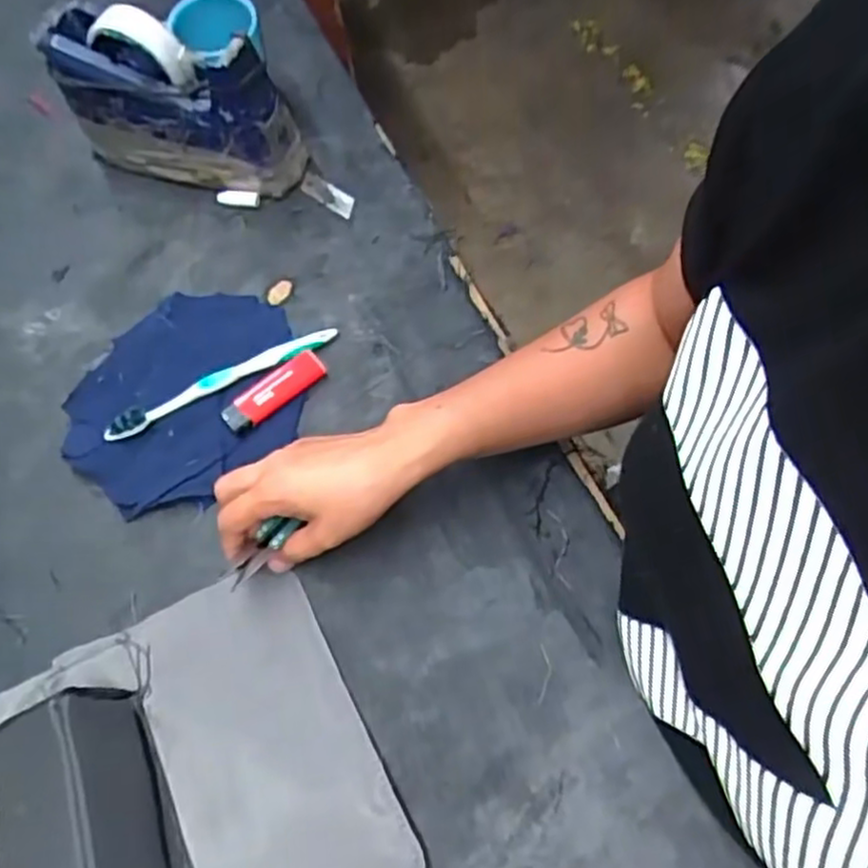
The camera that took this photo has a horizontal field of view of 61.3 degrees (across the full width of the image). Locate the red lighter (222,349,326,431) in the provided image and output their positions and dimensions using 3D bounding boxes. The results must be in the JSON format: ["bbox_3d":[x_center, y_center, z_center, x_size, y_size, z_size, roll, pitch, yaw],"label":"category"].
[{"bbox_3d":[-0.117,-0.033,0.532,0.080,0.015,0.026,-40,66,-14],"label":"red lighter"}]

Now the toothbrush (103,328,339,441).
[{"bbox_3d":[-0.155,-0.041,0.538,0.178,0.014,0.018,-27,63,-8],"label":"toothbrush"}]

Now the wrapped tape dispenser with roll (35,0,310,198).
[{"bbox_3d":[-0.215,-0.271,0.607,0.205,0.112,0.064,15,64,9],"label":"wrapped tape dispenser with roll"}]

